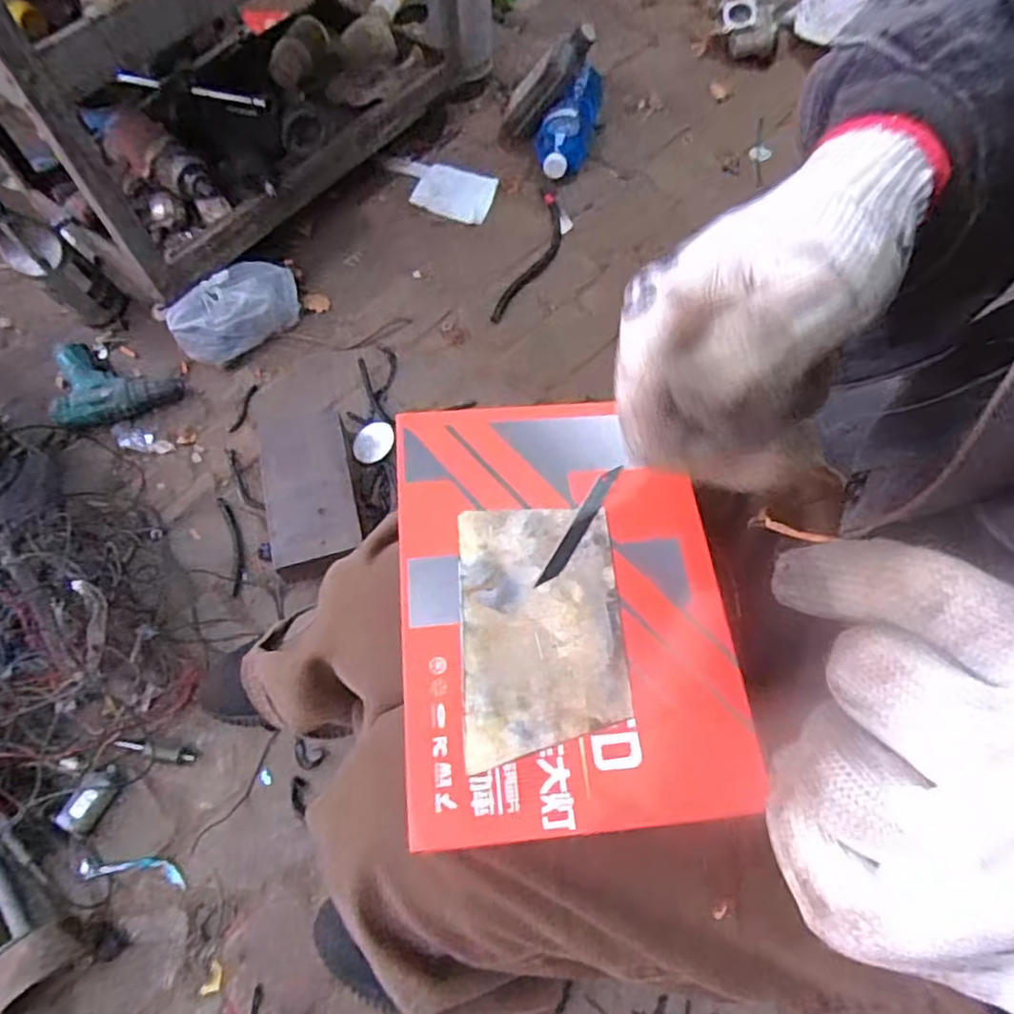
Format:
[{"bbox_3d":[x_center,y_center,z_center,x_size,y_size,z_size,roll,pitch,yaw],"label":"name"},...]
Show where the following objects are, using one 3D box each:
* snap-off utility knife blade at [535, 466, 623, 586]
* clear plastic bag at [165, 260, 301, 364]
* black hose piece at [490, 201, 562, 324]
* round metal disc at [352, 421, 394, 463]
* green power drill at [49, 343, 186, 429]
[{"bbox_3d":[0.036,0.008,0.329,0.009,0.004,0.075,29,67,12],"label":"snap-off utility knife blade"},{"bbox_3d":[-0.406,-0.294,1.008,0.089,0.102,0.192,35,68,16],"label":"clear plastic bag"},{"bbox_3d":[0.048,-0.410,1.106,0.053,0.014,0.289,20,66,8],"label":"black hose piece"},{"bbox_3d":[-0.192,-0.094,0.954,0.060,0.005,0.057,-2,81,11],"label":"round metal disc"},{"bbox_3d":[-0.578,-0.187,0.981,0.168,0.051,0.138,-13,65,-7],"label":"green power drill"}]

